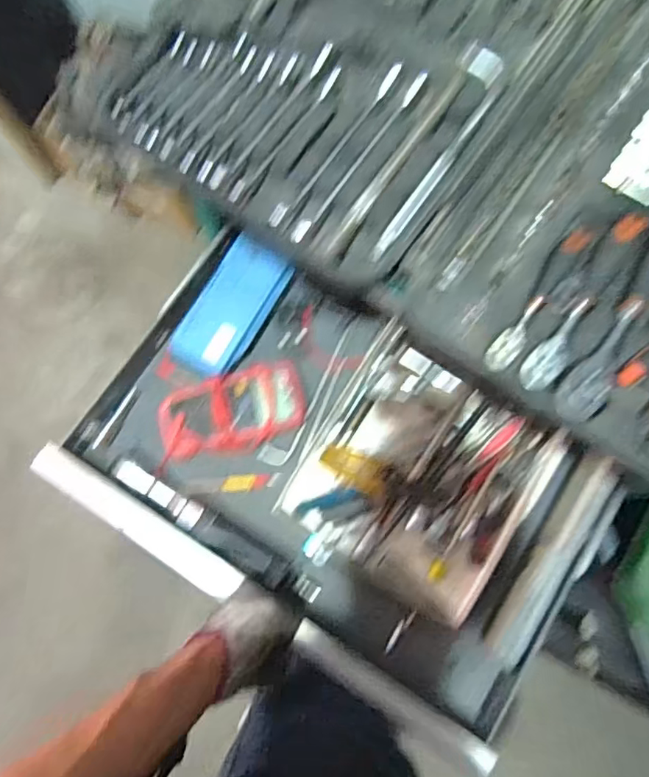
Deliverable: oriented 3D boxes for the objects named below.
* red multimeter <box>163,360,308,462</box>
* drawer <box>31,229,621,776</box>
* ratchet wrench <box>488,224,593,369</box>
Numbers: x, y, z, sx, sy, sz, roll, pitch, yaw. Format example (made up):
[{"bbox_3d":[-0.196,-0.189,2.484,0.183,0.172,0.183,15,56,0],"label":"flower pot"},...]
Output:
[{"bbox_3d":[-0.113,0.029,0.700,0.176,0.048,0.090,-13,76,-3],"label":"red multimeter"},{"bbox_3d":[0.016,0.092,0.689,0.589,0.074,0.395,31,78,7],"label":"drawer"},{"bbox_3d":[0.196,-0.085,0.511,0.027,0.018,0.160,36,79,8],"label":"ratchet wrench"}]

